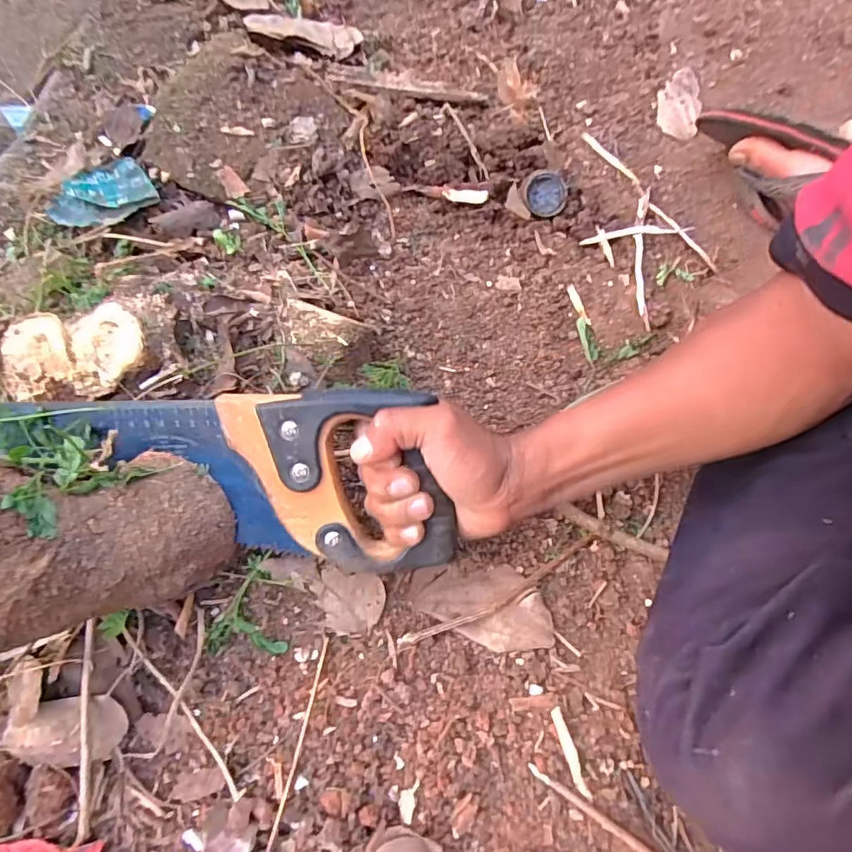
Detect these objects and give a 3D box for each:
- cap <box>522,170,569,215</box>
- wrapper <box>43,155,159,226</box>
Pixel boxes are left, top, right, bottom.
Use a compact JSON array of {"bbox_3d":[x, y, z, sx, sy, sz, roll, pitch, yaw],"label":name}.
[{"bbox_3d":[0.107,-0.211,0.487,0.042,0.012,0.039,5,101,-7],"label":"cap"},{"bbox_3d":[-0.279,-0.198,0.458,0.082,0.008,0.065,-35,73,-12],"label":"wrapper"}]

